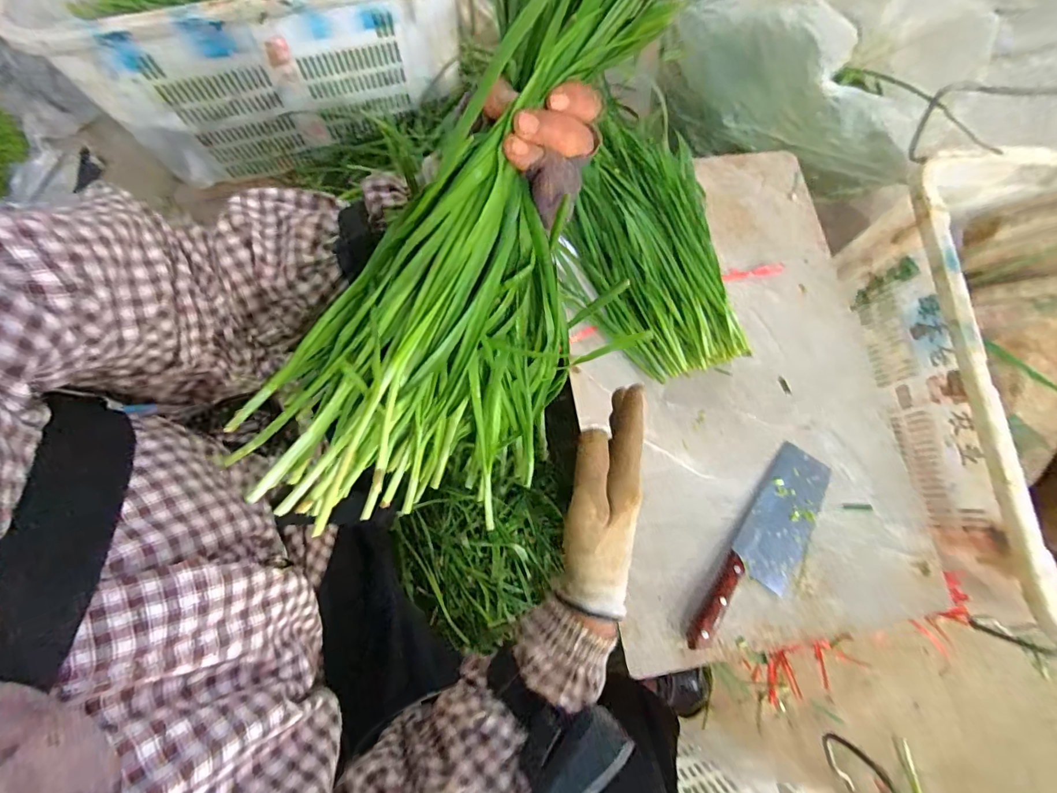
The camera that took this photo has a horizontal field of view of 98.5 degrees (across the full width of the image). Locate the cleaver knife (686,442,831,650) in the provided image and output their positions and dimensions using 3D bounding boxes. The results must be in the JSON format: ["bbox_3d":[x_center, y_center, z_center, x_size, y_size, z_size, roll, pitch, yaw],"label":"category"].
[{"bbox_3d":[0.293,0.189,0.555,0.075,0.028,0.275,34,79,6],"label":"cleaver knife"}]

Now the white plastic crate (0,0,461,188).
[{"bbox_3d":[-0.465,-0.739,0.799,0.661,0.275,0.445,-20,78,-5],"label":"white plastic crate"}]

